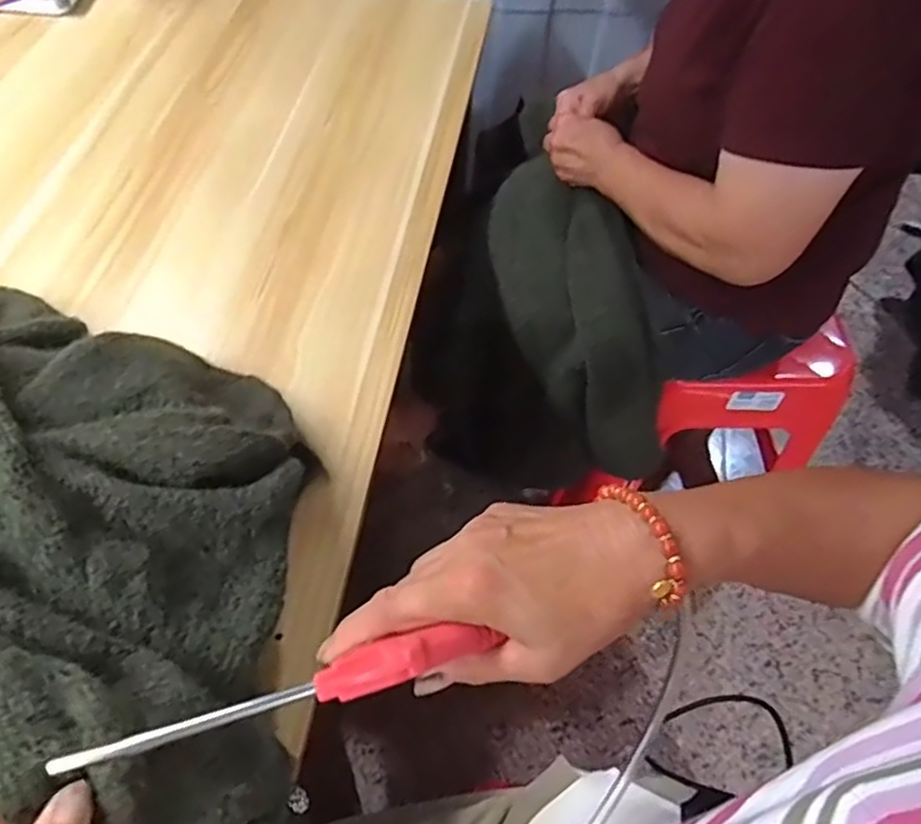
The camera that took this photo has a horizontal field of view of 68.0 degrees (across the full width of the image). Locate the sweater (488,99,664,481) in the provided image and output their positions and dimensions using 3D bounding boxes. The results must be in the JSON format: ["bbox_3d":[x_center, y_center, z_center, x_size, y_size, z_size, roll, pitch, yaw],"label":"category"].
[{"bbox_3d":[0.155,-0.080,0.815,0.146,0.148,0.374,-27,103,-20],"label":"sweater"}]

